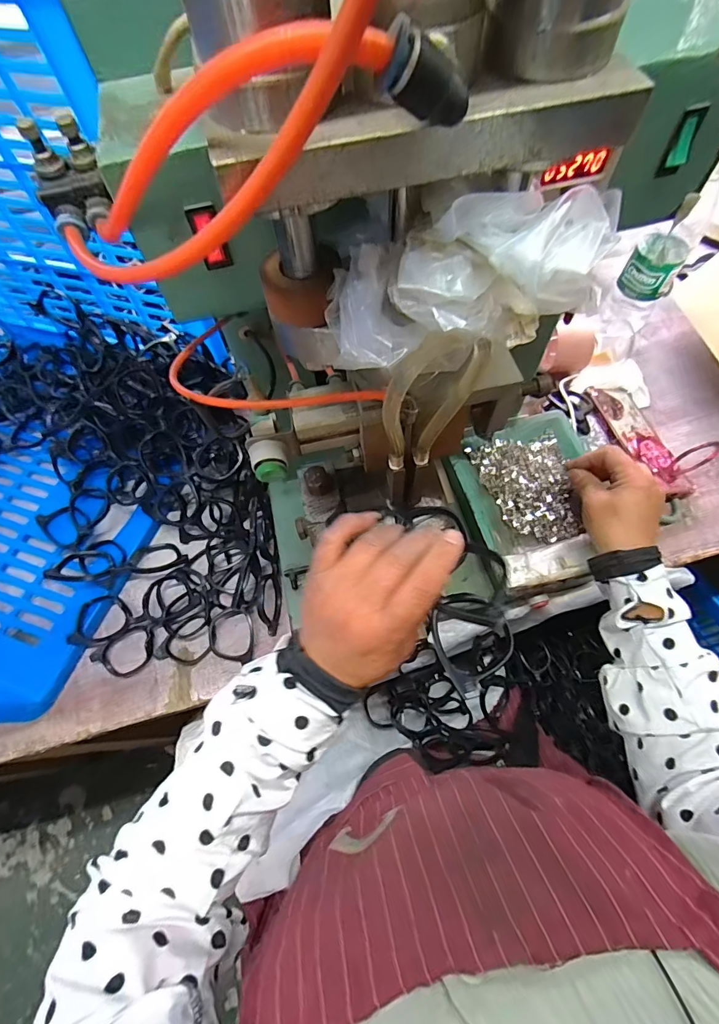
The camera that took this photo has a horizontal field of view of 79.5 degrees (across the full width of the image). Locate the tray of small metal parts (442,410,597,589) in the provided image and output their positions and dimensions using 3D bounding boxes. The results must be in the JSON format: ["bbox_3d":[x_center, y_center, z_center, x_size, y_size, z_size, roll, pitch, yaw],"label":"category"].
[{"bbox_3d":[0.187,-0.019,0.467,0.146,0.021,0.187,-14,63,-3],"label":"tray of small metal parts"}]

